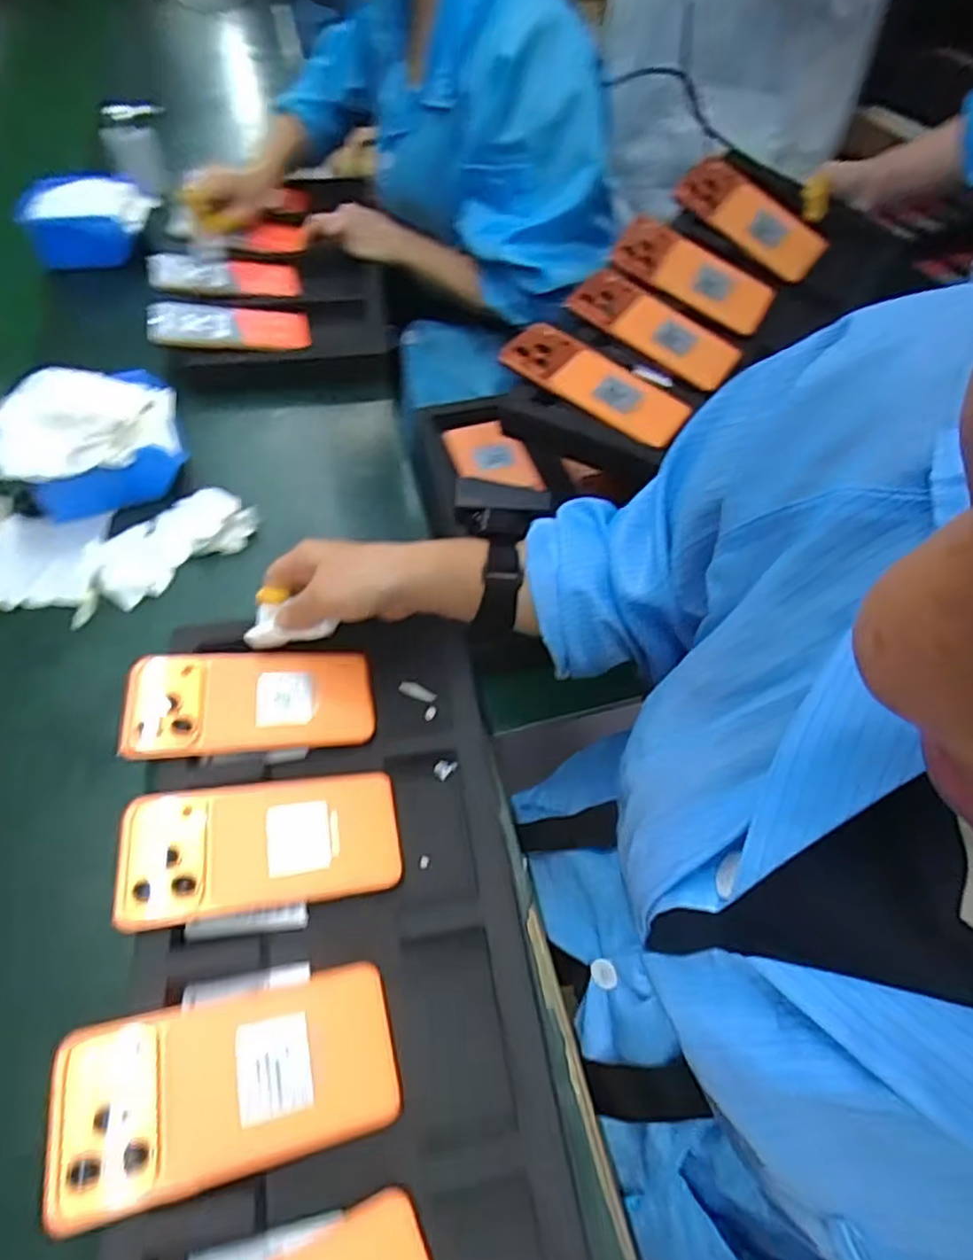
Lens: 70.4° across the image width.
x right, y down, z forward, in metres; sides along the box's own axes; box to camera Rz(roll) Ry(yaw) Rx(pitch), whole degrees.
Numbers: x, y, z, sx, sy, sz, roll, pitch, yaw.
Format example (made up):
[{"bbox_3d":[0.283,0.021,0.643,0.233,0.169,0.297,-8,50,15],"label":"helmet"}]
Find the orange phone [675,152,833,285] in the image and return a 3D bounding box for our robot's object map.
[{"bbox_3d":[0.284,-0.442,0.744,0.165,0.017,0.071,40,82,-1],"label":"orange phone"}]

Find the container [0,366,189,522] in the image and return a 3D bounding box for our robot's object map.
[{"bbox_3d":[-0.356,-0.172,0.626,0.142,0.090,0.134,-18,55,-13],"label":"container"}]

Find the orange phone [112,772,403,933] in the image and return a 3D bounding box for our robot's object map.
[{"bbox_3d":[-0.137,0.131,0.427,0.161,0.005,0.079,-3,54,-18],"label":"orange phone"}]

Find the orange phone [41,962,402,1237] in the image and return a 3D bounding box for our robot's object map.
[{"bbox_3d":[-0.130,0.229,0.352,0.160,0.006,0.081,-4,51,-20],"label":"orange phone"}]

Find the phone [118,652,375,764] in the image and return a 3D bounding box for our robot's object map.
[{"bbox_3d":[-0.164,0.049,0.488,0.163,0.008,0.080,-1,53,-17],"label":"phone"}]

